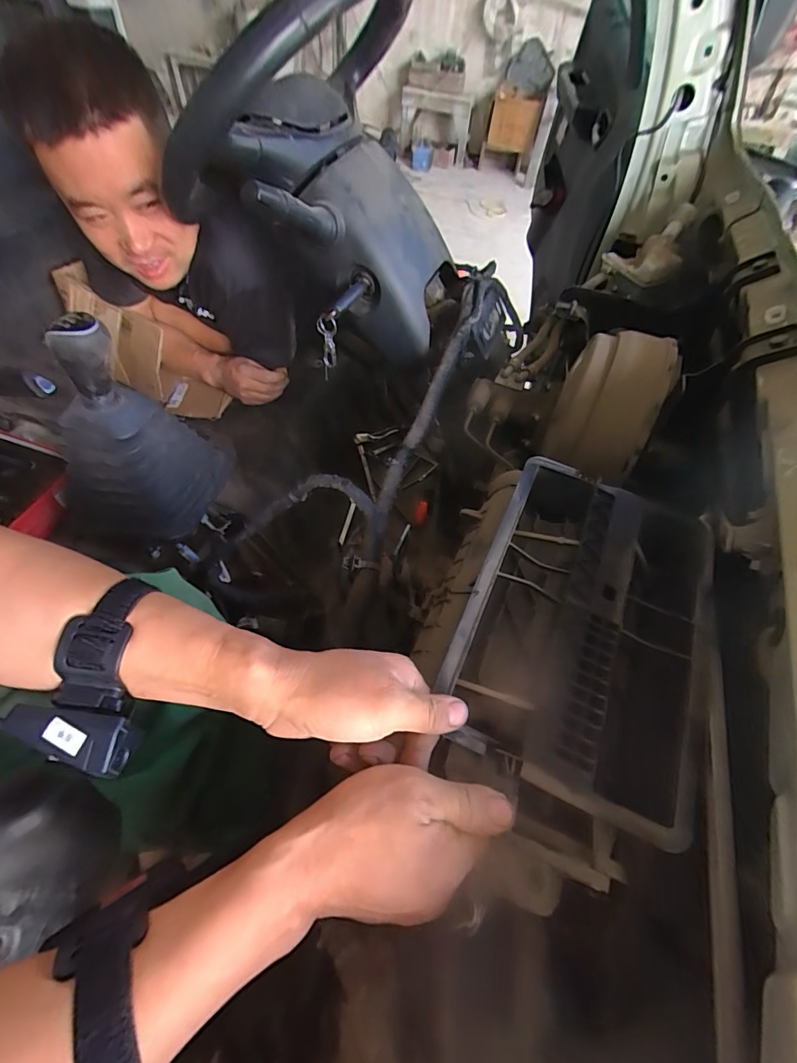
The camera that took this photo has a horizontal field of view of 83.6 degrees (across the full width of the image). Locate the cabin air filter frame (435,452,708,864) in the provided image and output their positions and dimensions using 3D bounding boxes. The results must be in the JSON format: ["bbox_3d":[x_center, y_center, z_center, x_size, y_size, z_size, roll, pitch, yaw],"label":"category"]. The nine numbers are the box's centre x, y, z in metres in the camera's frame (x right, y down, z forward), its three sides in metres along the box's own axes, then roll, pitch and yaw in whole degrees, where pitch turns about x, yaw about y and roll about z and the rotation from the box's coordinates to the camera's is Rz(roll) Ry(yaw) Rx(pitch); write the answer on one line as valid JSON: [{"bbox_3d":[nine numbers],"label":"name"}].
[{"bbox_3d":[0.148,0.062,0.346,0.174,0.025,0.263,22,56,12],"label":"cabin air filter frame"}]

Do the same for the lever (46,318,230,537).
[{"bbox_3d":[-0.292,-0.106,0.489,0.141,0.229,0.163,38,60,21],"label":"lever"}]

